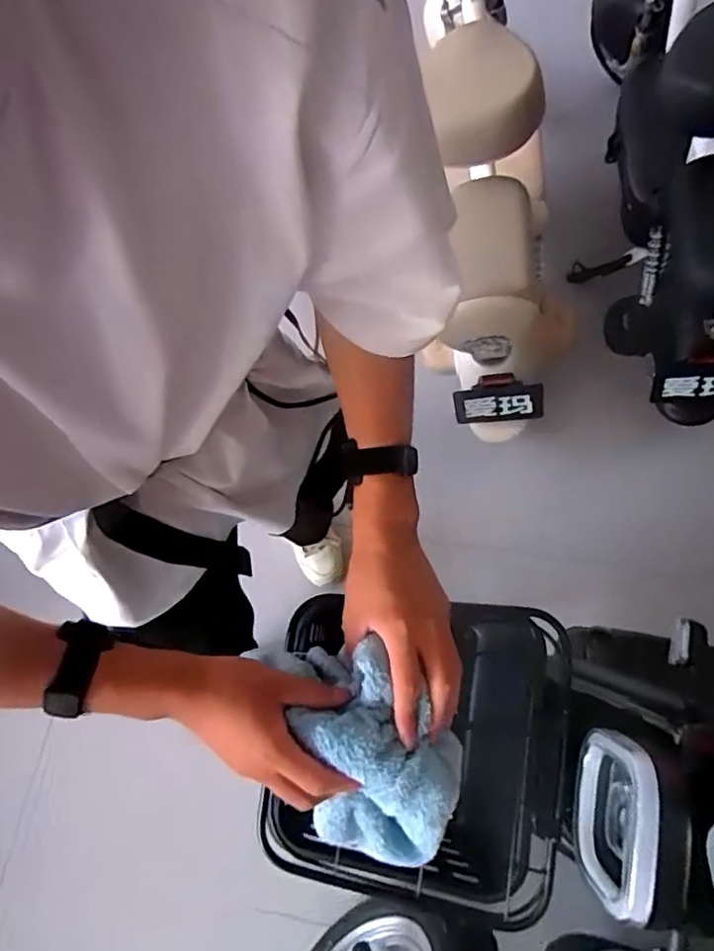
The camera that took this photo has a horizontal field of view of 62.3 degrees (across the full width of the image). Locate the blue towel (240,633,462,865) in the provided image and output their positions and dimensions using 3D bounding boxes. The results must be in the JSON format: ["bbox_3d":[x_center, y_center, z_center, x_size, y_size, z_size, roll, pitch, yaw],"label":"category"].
[{"bbox_3d":[0.013,0.201,0.435,0.109,0.084,0.169,-16,69,-4],"label":"blue towel"}]

